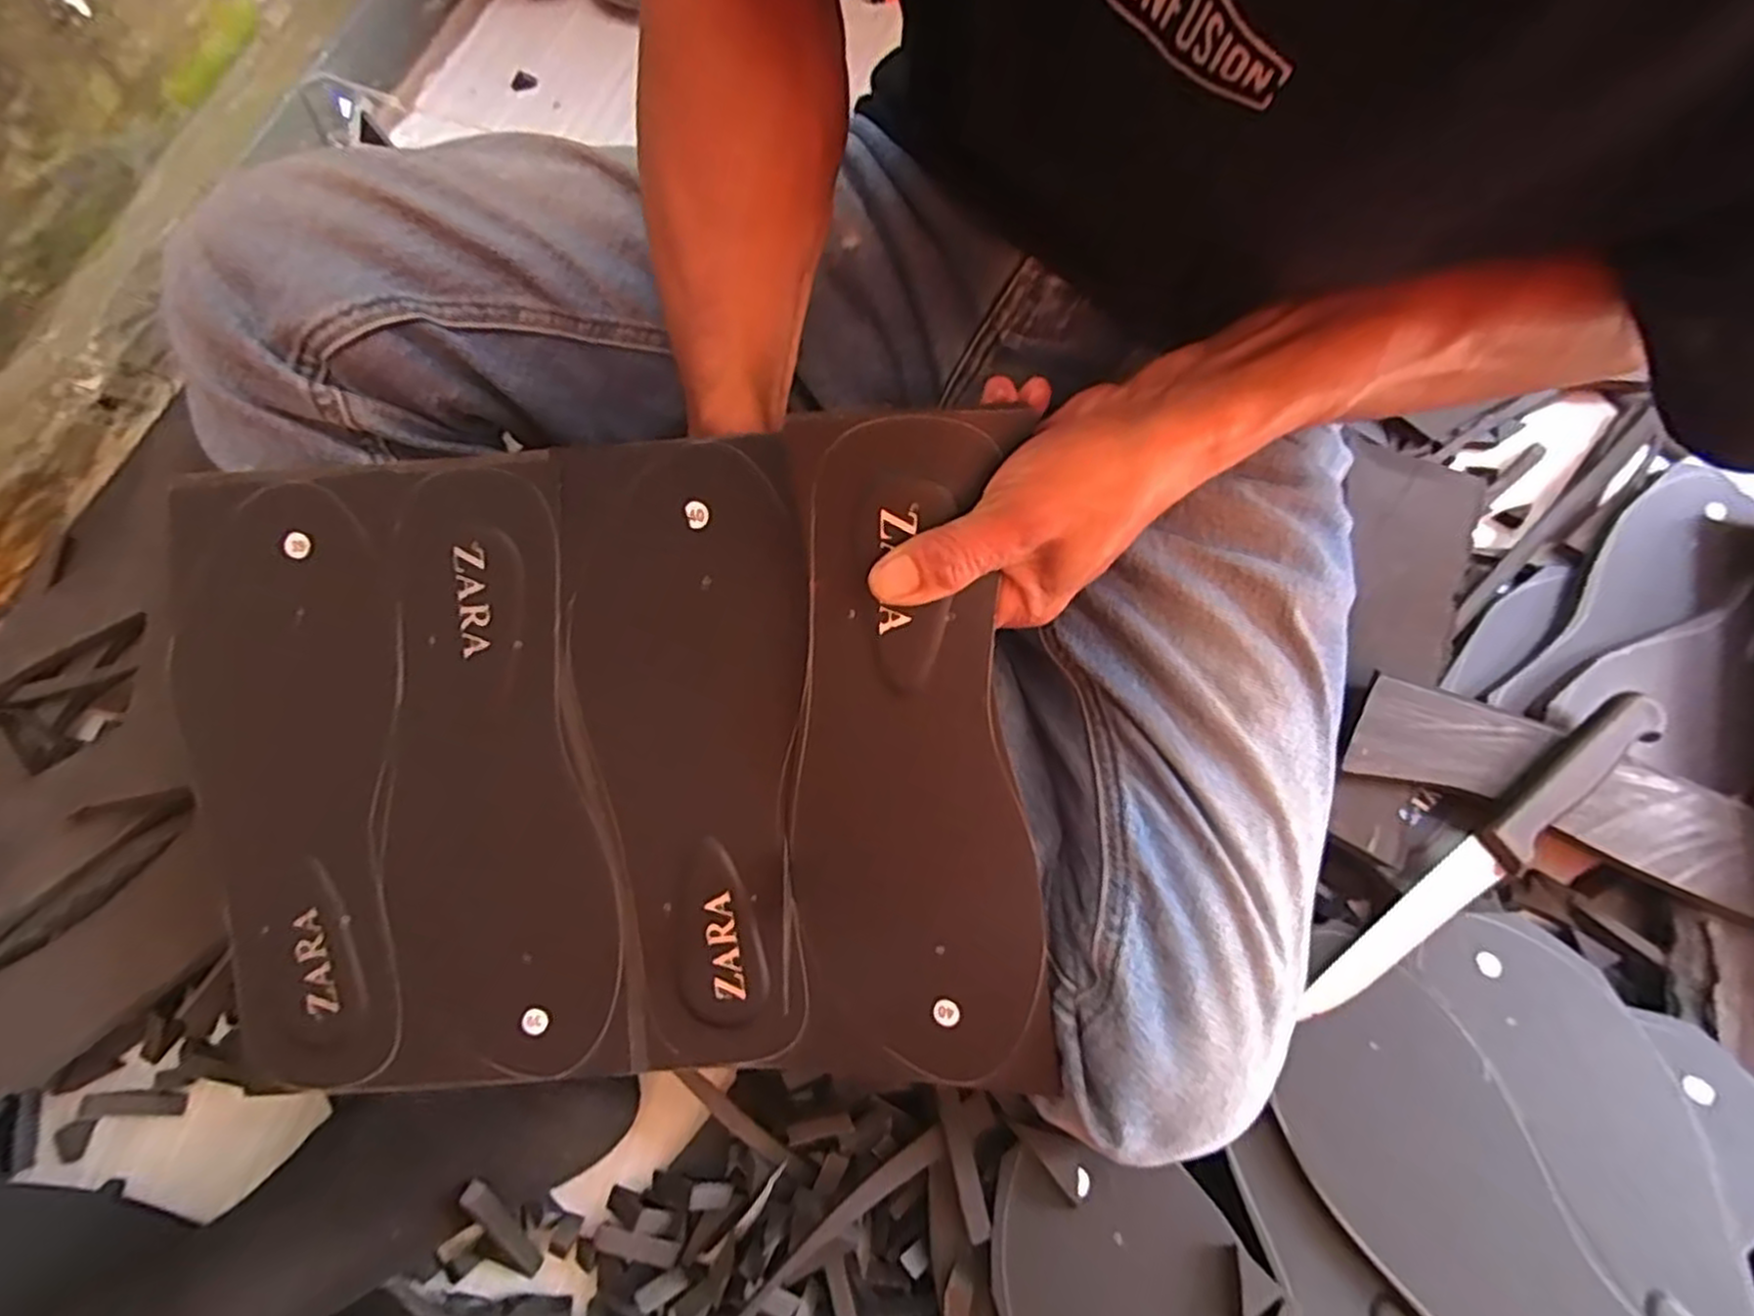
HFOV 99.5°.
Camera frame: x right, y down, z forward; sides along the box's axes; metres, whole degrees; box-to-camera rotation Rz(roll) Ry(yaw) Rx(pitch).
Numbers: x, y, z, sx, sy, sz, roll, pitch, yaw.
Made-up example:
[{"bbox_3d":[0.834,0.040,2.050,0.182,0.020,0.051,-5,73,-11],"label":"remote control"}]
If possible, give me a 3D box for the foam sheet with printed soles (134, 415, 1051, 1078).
[{"bbox_3d":[-0.121,0.048,0.293,0.349,0.033,0.254,-2,95,6],"label":"foam sheet with printed soles"}]

